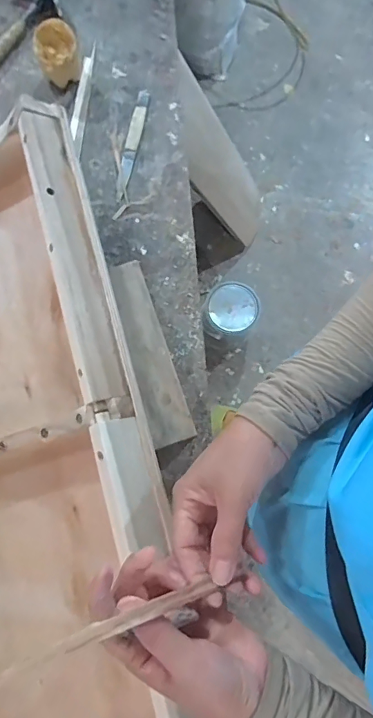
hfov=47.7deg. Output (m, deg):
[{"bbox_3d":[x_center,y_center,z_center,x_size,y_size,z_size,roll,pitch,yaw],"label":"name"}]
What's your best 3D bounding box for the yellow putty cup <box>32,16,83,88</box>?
[{"bbox_3d":[-0.172,-0.406,0.567,0.056,0.048,0.063,-12,78,-4],"label":"yellow putty cup"}]

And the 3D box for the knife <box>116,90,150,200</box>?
[{"bbox_3d":[-0.074,-0.296,0.577,0.019,0.013,0.164,10,77,2],"label":"knife"}]

